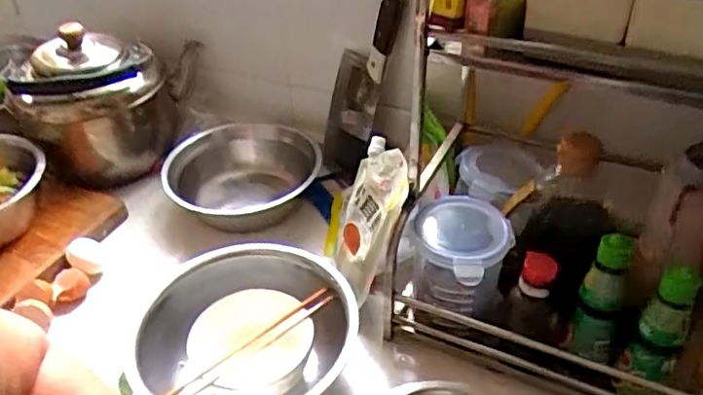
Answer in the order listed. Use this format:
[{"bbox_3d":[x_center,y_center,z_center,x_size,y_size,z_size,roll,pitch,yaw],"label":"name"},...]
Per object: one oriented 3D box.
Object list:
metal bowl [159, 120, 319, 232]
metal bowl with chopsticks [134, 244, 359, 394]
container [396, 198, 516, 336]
[{"bbox_3d":[-0.159,-0.013,0.917,0.230,0.112,0.201,-10,39,-9],"label":"metal bowl"},{"bbox_3d":[-0.126,0.151,0.671,0.225,0.098,0.189,-27,45,-28],"label":"metal bowl with chopsticks"},{"bbox_3d":[0.108,0.076,0.648,0.107,0.118,0.102,-2,38,1],"label":"container"}]

